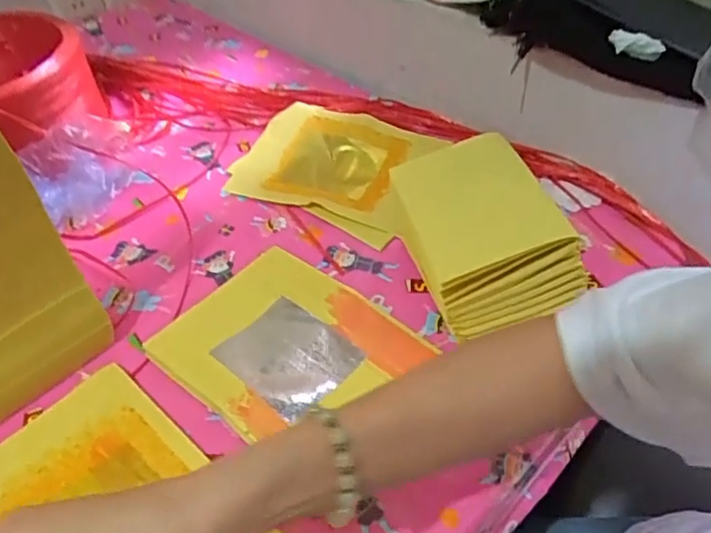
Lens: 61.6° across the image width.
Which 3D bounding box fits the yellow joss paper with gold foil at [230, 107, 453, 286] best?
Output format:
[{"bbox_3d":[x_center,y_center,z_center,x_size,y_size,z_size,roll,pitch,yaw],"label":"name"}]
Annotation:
[{"bbox_3d":[-0.025,-0.118,0.699,0.244,0.029,0.181,19,50,20],"label":"yellow joss paper with gold foil"}]

